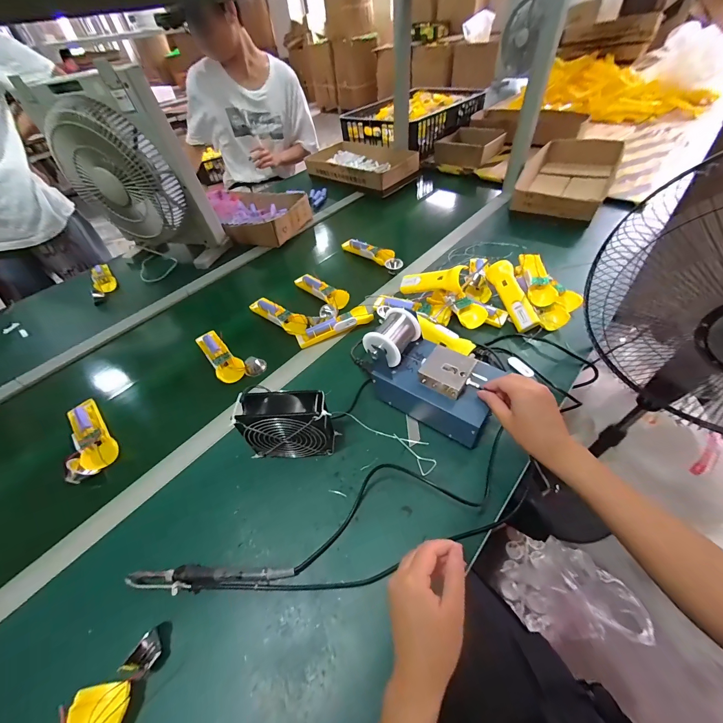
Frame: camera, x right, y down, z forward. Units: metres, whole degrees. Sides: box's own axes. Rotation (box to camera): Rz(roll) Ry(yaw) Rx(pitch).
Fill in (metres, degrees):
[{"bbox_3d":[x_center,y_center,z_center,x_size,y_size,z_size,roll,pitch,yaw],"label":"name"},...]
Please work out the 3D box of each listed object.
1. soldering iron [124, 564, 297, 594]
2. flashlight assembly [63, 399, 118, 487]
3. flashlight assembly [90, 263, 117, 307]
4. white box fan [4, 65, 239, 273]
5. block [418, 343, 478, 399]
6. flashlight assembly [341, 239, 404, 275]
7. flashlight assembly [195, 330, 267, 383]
[{"bbox_3d":[-0.188,0.268,0.379,0.202,0.029,0.027,-2,48,5],"label":"soldering iron"},{"bbox_3d":[-0.480,0.127,0.535,0.067,0.033,0.171,-37,54,-23],"label":"flashlight assembly"},{"bbox_3d":[-0.729,-0.227,0.873,0.049,0.033,0.181,-24,50,-14],"label":"flashlight assembly"},{"bbox_3d":[-0.598,-0.465,0.812,0.346,0.412,0.136,13,51,17],"label":"white box fan"},{"bbox_3d":[0.133,0.013,0.473,0.067,0.028,0.070,25,56,26],"label":"block"},{"bbox_3d":[0.032,-0.295,0.835,0.054,0.031,0.199,-37,54,-24],"label":"flashlight assembly"},{"bbox_3d":[-0.276,-0.019,0.646,0.085,0.032,0.159,-33,53,-21],"label":"flashlight assembly"}]

